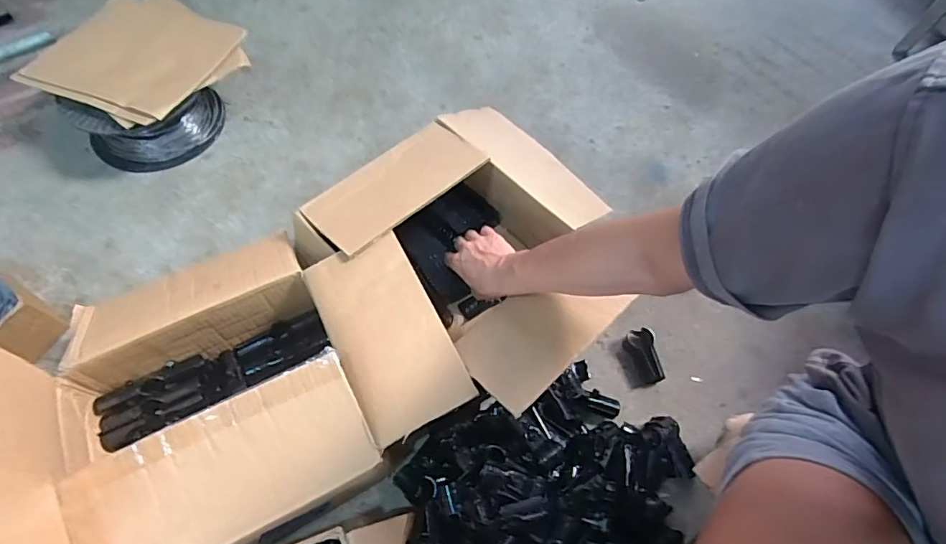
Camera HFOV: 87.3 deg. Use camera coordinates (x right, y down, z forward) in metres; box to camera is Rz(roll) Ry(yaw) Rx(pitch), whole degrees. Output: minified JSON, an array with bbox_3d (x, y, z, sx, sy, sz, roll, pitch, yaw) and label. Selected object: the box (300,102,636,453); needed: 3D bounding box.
[{"bbox_3d":[-0.006,-0.018,0.736,0.469,0.160,0.406,-38,71,-20],"label":"box"}]

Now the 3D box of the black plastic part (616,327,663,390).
[{"bbox_3d":[0.258,0.133,0.765,0.053,0.033,0.080,-11,64,-9],"label":"black plastic part"}]

